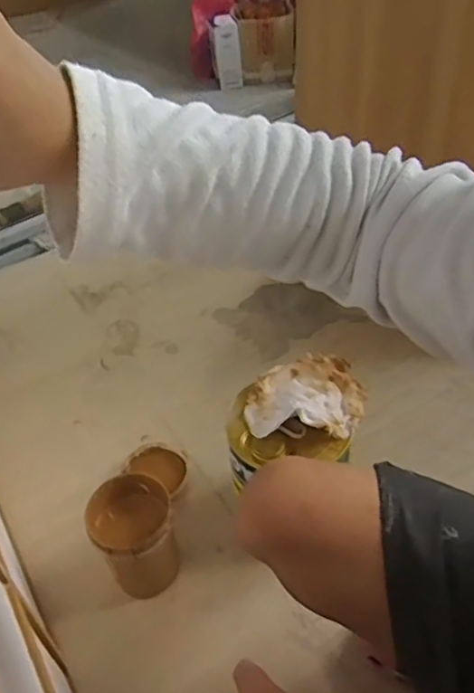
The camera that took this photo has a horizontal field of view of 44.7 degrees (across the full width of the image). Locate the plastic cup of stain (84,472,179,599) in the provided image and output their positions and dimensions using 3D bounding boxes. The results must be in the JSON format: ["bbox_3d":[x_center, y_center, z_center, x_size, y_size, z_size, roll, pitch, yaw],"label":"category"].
[{"bbox_3d":[-0.136,0.264,0.783,0.105,0.147,0.116,-16,45,-12],"label":"plastic cup of stain"}]

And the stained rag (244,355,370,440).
[{"bbox_3d":[0.090,0.060,0.760,0.153,0.048,0.142,5,44,9],"label":"stained rag"}]

